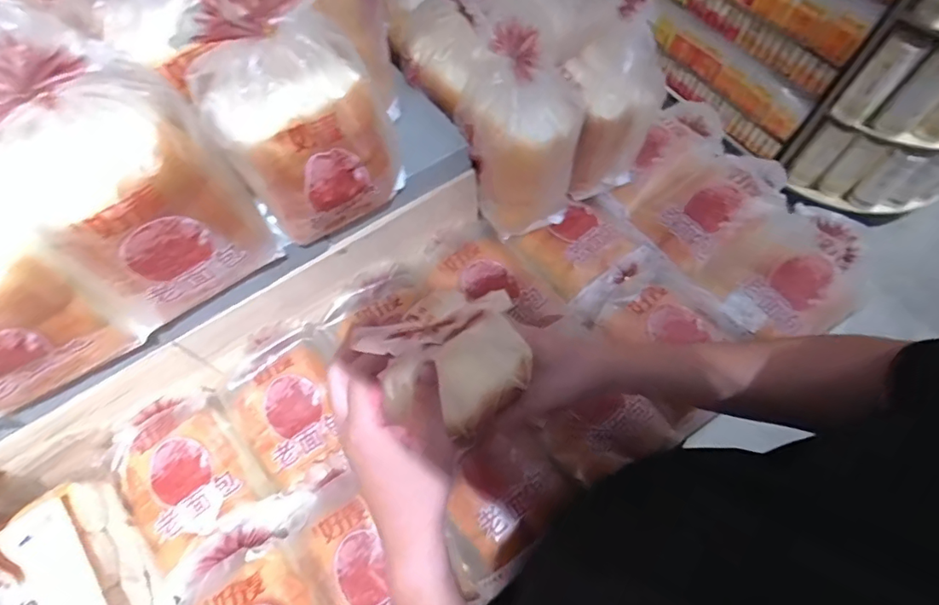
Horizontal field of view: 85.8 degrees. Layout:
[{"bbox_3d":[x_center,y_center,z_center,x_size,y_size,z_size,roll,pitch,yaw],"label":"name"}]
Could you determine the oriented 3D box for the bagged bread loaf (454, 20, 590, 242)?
[{"bbox_3d":[0.060,-0.209,0.603,0.138,0.230,0.139,3,64,3],"label":"bagged bread loaf"}]

